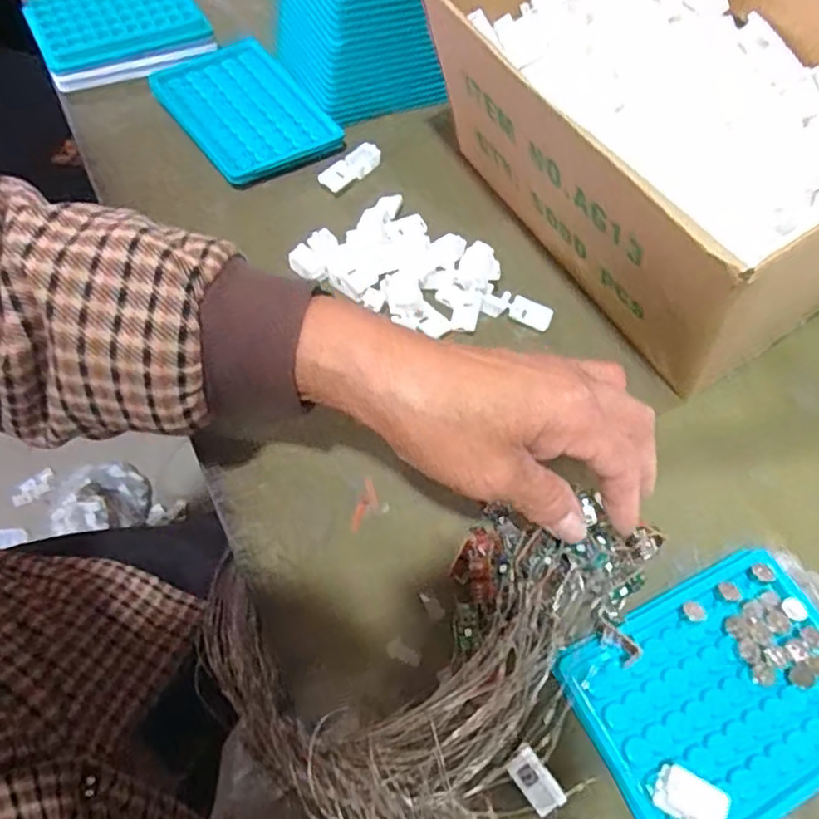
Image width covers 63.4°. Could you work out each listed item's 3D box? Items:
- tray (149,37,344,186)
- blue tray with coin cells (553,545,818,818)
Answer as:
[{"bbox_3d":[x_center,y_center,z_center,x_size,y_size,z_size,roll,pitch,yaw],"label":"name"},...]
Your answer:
[{"bbox_3d":[-0.127,-0.229,0.505,0.096,0.013,0.132,-32,66,-21],"label":"tray"},{"bbox_3d":[0.147,0.135,0.316,0.135,0.020,0.098,-21,63,-17],"label":"blue tray with coin cells"}]

